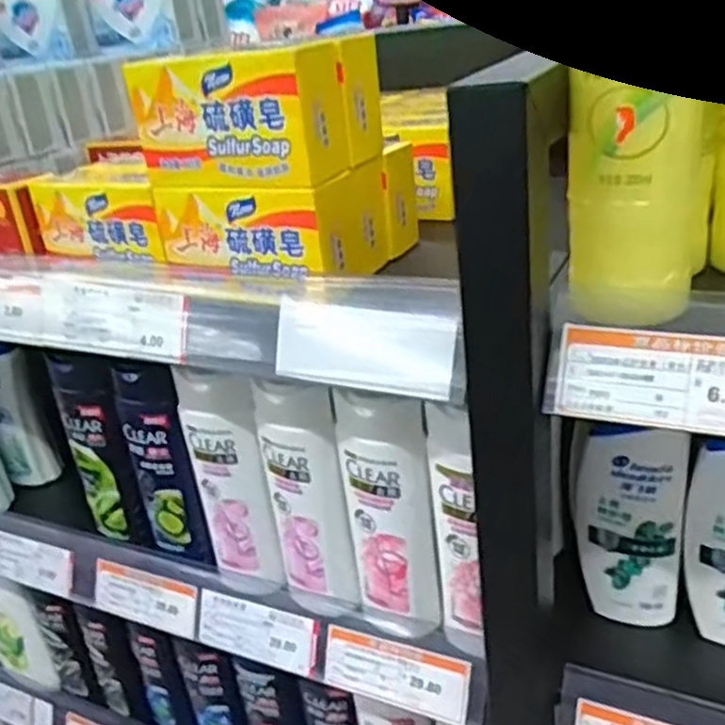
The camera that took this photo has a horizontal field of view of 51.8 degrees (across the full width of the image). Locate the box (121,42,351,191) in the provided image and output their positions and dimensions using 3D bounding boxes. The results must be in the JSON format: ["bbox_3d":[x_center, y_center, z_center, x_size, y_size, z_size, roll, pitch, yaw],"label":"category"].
[{"bbox_3d":[-0.061,-0.122,0.374,0.097,0.058,0.041,7,29,27],"label":"box"}]

